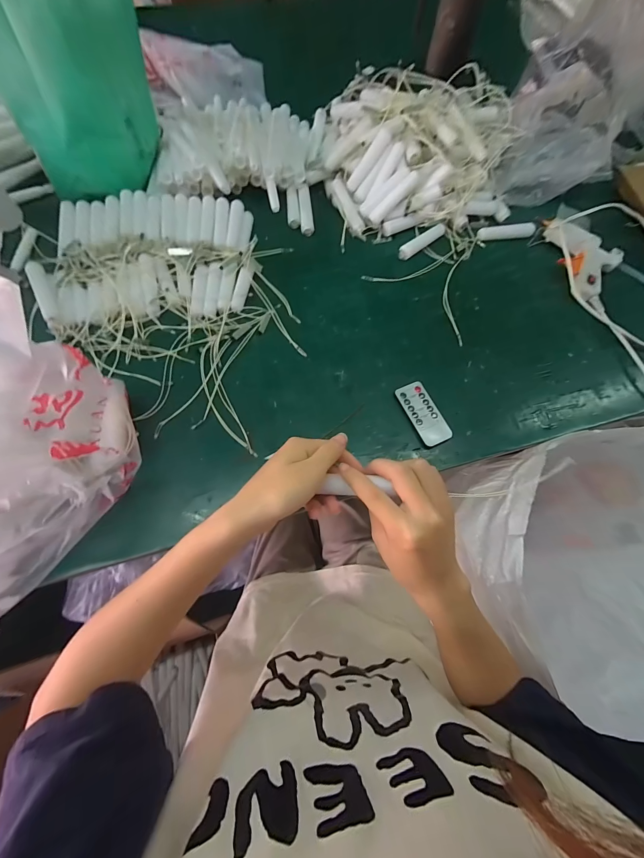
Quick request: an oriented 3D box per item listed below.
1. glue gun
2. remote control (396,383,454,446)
[{"bbox_3d":[0.382,-0.255,0.485,0.125,0.023,0.116,31,72,10],"label":"glue gun"},{"bbox_3d":[0.126,-0.020,0.400,0.038,0.007,0.083,-22,72,-10],"label":"remote control"}]

